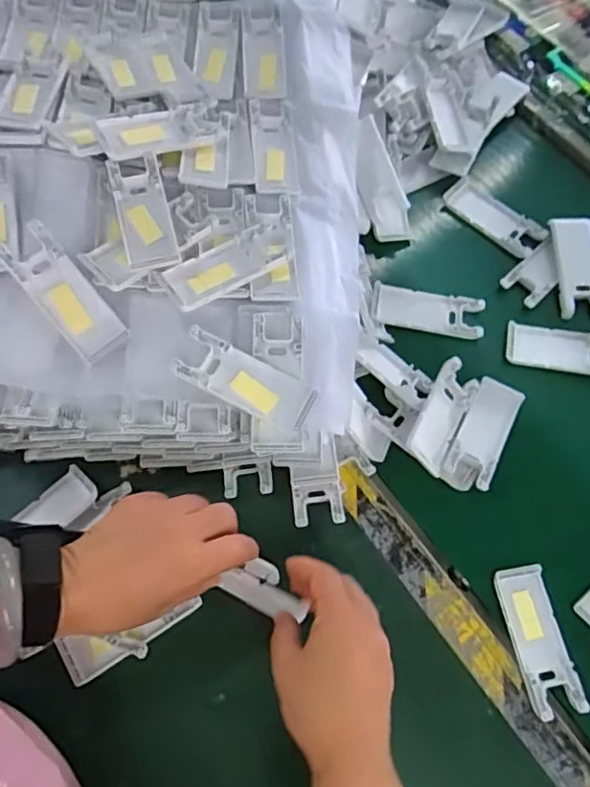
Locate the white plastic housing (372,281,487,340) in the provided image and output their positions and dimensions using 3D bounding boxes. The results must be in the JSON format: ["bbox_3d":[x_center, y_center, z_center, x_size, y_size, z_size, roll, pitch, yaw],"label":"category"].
[{"bbox_3d":[0.124,-0.077,0.562,0.103,0.011,0.041,7,69,2],"label":"white plastic housing"}]

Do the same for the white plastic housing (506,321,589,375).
[{"bbox_3d":[0.247,-0.039,0.547,0.104,0.010,0.040,10,69,3],"label":"white plastic housing"}]

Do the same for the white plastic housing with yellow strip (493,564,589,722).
[{"bbox_3d":[0.185,0.186,0.454,0.040,0.012,0.103,-10,69,-5],"label":"white plastic housing with yellow strip"}]

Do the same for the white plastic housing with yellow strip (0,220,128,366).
[{"bbox_3d":[-0.167,-0.072,0.435,0.038,0.007,0.105,-38,94,-14],"label":"white plastic housing with yellow strip"}]

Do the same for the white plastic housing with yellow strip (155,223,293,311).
[{"bbox_3d":[-0.050,-0.099,0.459,0.106,0.014,0.041,-31,68,-21],"label":"white plastic housing with yellow strip"}]

